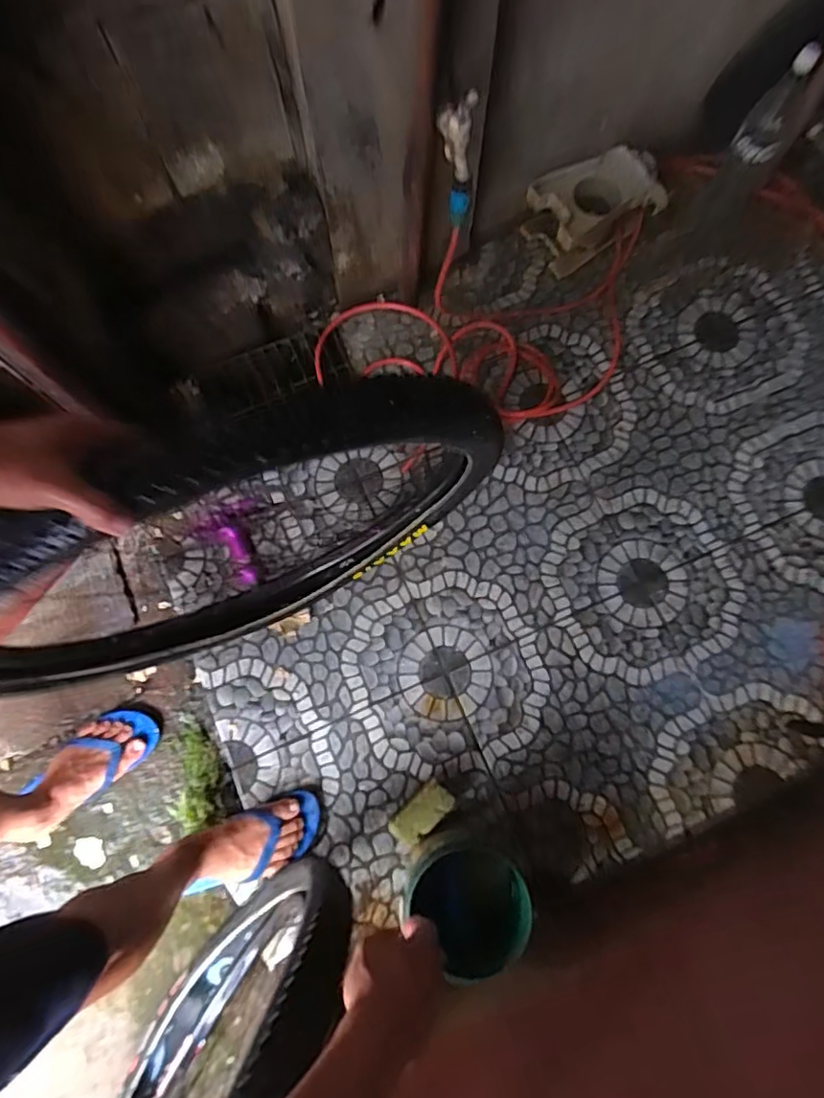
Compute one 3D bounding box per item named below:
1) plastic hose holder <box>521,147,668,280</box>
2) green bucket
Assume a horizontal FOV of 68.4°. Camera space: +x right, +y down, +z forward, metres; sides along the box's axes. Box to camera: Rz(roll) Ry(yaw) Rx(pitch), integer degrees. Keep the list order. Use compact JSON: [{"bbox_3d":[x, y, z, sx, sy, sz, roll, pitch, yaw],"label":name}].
[{"bbox_3d":[0.378,-0.716,1.271,0.244,0.121,0.163,-28,77,-6],"label":"plastic hose holder"},{"bbox_3d":[0.081,0.507,0.885,0.142,0.176,0.146,0,76,1],"label":"green bucket"}]

